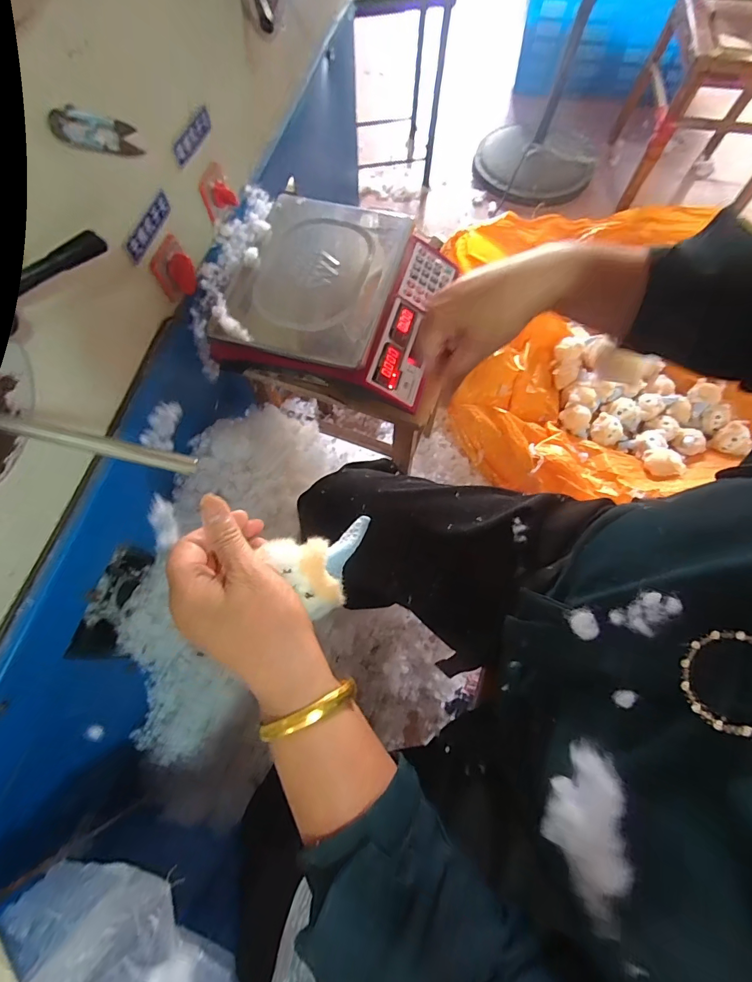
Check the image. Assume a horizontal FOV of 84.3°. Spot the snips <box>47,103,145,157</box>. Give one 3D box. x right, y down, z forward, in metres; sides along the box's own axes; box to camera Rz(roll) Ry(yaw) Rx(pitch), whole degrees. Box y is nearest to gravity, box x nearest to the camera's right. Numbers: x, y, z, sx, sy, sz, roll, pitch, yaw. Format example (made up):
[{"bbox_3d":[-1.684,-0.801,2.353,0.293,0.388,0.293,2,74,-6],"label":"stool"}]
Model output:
[{"bbox_3d":[-0.267,-0.346,0.402,0.011,0.029,0.110,12,34,5],"label":"snips"}]

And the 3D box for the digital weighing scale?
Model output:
[{"bbox_3d":[-0.054,-0.297,0.630,0.312,0.084,0.296,13,69,5],"label":"digital weighing scale"}]

